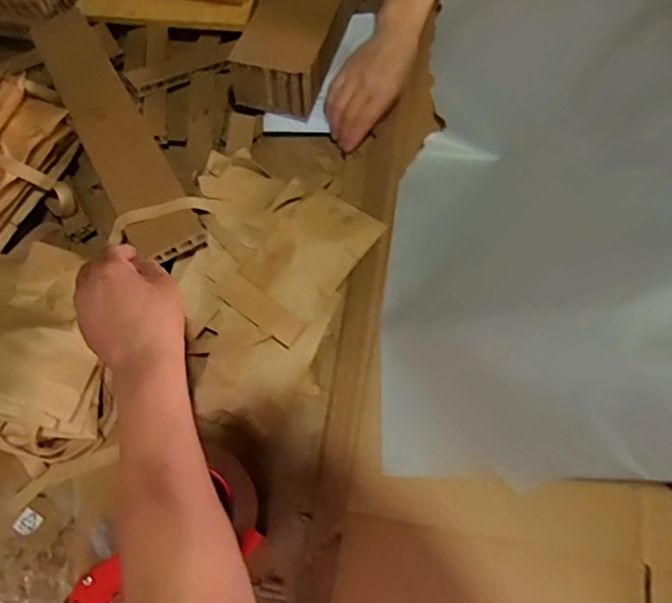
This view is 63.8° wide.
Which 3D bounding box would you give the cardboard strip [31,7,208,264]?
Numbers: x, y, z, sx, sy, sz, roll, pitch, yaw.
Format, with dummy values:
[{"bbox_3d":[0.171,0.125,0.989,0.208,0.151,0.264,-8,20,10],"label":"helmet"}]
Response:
[{"bbox_3d":[-0.268,-0.218,0.633,0.075,0.023,0.421,-24,66,-23],"label":"cardboard strip"}]

